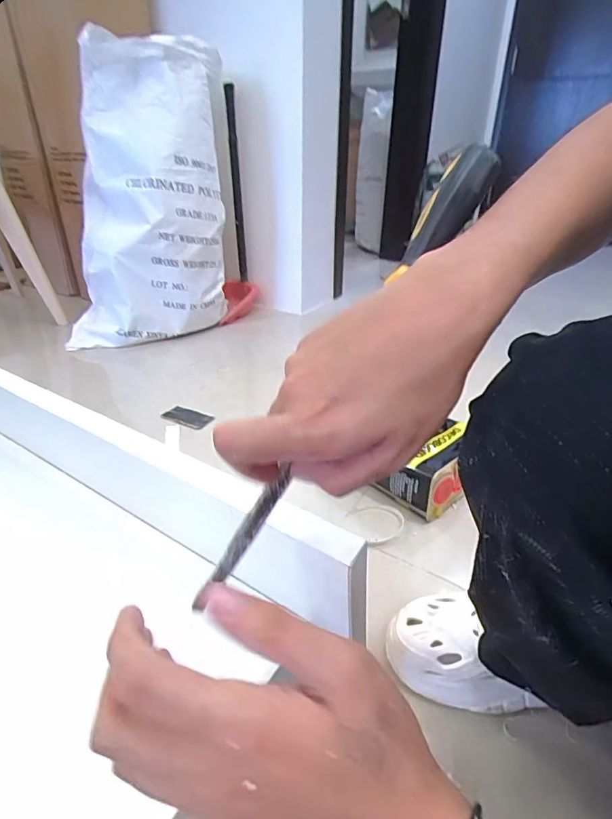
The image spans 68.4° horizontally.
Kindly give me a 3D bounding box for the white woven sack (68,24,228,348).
[{"bbox_3d":[-0.431,-0.526,1.180,0.431,0.675,0.208,-8,31,-14],"label":"white woven sack"}]

